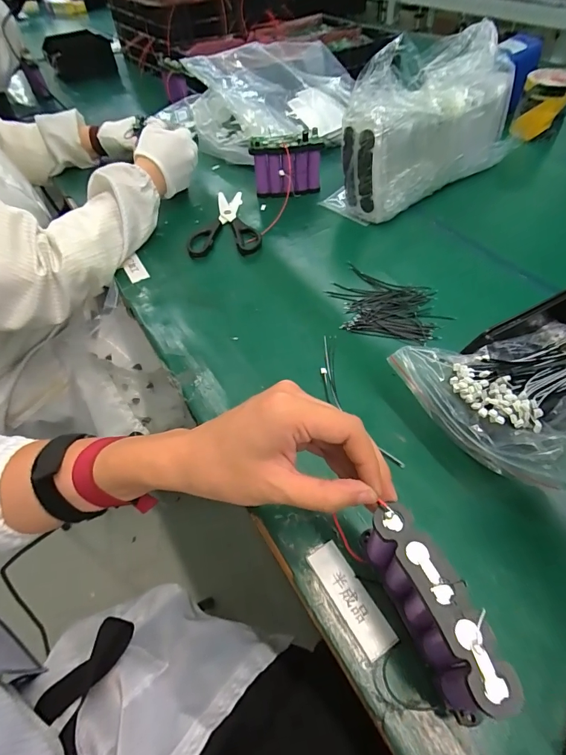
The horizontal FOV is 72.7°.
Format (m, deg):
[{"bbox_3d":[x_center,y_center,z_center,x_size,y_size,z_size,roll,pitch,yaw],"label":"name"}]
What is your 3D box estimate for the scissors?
[{"bbox_3d":[-0.094,-0.250,0.622,0.109,0.016,0.180,-6,51,-1],"label":"scissors"}]

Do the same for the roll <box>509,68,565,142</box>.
[{"bbox_3d":[0.485,-0.508,0.721,0.084,0.088,0.096,24,57,19],"label":"roll"}]

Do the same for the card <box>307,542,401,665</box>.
[{"bbox_3d":[0.051,0.167,0.293,0.025,0.004,0.081,-27,55,-17],"label":"card"}]

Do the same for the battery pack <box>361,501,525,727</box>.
[{"bbox_3d":[0.090,0.142,0.237,0.025,0.076,0.114,-20,55,-13],"label":"battery pack"}]

